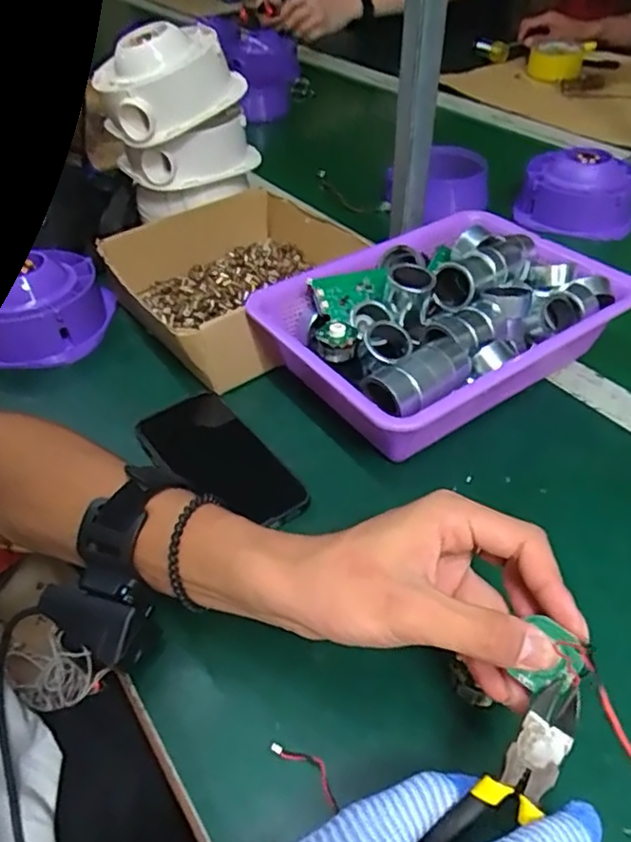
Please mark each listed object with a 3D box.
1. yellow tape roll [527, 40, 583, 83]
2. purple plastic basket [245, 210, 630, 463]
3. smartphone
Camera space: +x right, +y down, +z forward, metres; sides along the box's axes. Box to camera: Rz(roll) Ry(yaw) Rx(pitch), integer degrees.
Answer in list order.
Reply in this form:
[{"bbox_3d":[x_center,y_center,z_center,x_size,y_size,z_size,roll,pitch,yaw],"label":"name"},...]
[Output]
[{"bbox_3d":[0.389,-0.584,1.017,0.084,0.048,0.079,10,45,14],"label":"yellow tape roll"},{"bbox_3d":[0.100,-0.087,0.517,0.266,0.068,0.194,-29,49,-24],"label":"purple plastic basket"},{"bbox_3d":[-0.072,0.032,0.470,0.069,0.012,0.144,-35,57,-17],"label":"smartphone"}]

